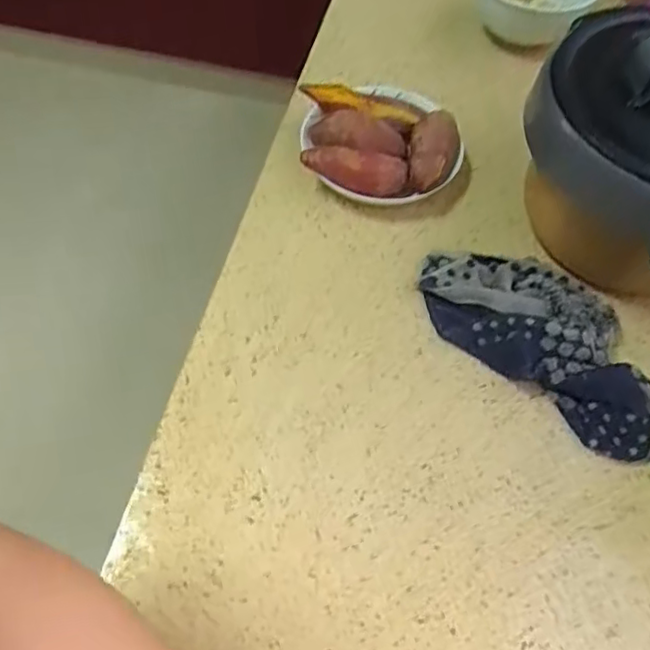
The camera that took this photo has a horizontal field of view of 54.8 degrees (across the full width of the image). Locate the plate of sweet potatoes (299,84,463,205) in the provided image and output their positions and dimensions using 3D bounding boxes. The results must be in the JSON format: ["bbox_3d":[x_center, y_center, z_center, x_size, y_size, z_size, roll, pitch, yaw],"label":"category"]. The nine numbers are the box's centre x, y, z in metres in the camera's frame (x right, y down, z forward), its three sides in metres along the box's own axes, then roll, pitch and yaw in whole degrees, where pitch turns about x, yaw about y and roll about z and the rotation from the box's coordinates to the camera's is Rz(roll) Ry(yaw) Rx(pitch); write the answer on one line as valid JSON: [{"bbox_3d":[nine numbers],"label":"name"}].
[{"bbox_3d":[0.061,-0.205,0.682,0.167,0.055,0.160,2,59,-2],"label":"plate of sweet potatoes"}]

